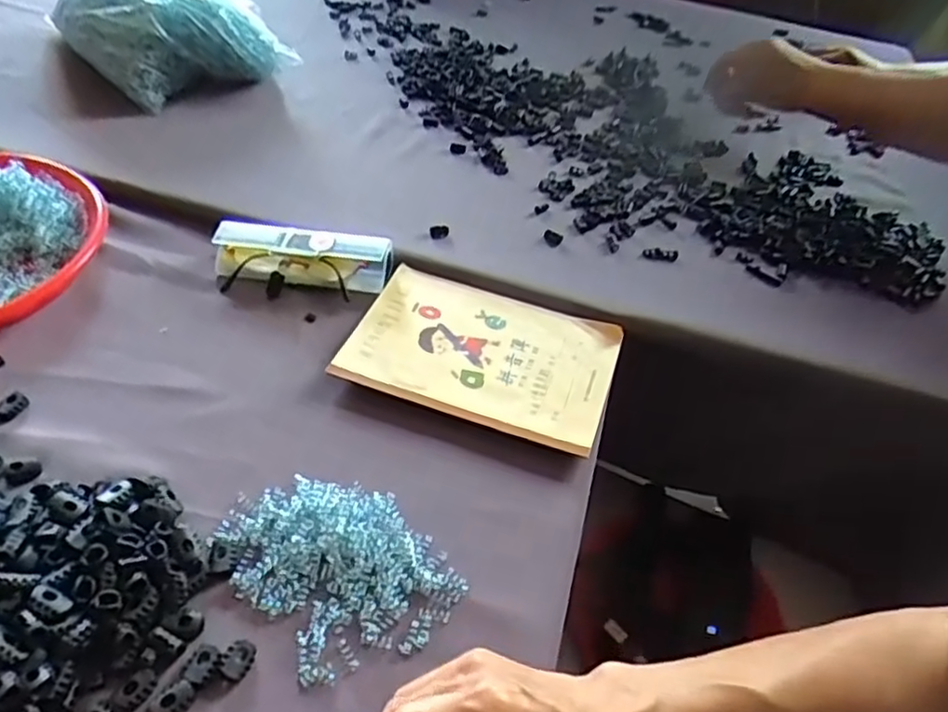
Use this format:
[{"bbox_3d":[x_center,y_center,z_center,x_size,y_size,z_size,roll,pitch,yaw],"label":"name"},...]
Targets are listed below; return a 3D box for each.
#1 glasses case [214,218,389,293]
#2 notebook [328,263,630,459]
[{"bbox_3d":[-0.151,-0.089,0.603,0.155,0.039,0.041,10,46,2],"label":"glasses case"},{"bbox_3d":[0.008,-0.003,0.561,0.204,0.012,0.142,17,47,9],"label":"notebook"}]

